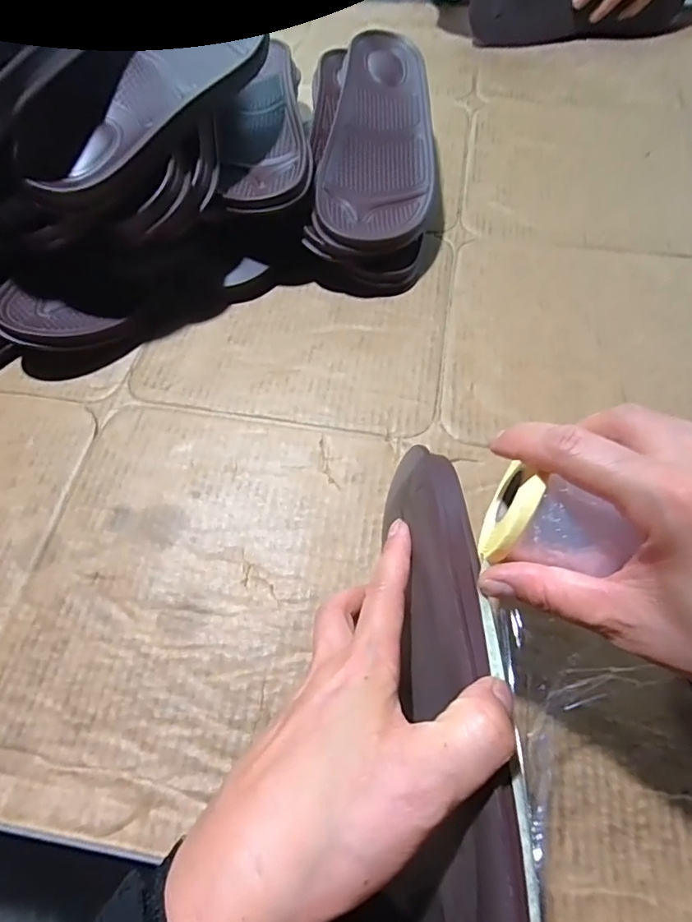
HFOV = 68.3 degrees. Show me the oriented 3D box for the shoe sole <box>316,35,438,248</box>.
[{"bbox_3d":[0.036,-0.293,0.461,0.100,0.017,0.254,14,70,-10],"label":"shoe sole"}]

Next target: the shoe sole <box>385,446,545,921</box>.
[{"bbox_3d":[0.044,0.112,0.212,0.032,0.076,0.262,11,57,-16],"label":"shoe sole"}]

